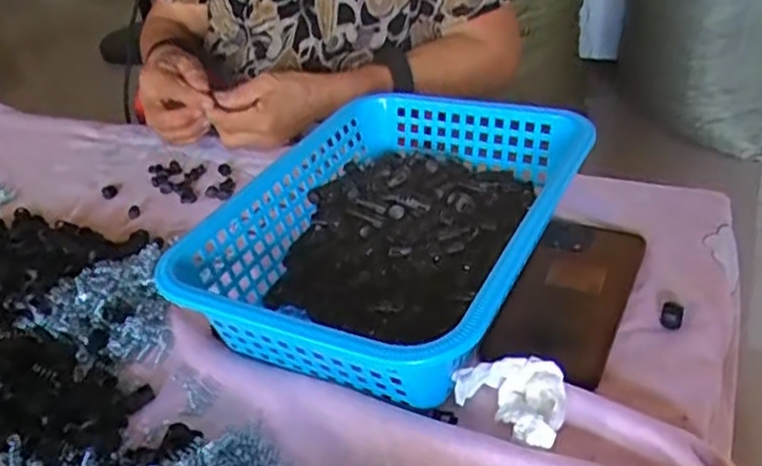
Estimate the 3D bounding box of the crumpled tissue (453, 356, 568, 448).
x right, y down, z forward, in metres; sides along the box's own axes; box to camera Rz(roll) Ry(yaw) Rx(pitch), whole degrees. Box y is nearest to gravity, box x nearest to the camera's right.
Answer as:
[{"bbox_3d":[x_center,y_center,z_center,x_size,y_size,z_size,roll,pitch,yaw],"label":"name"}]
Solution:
[{"bbox_3d":[0.076,0.093,0.403,0.061,0.023,0.047,13,39,27],"label":"crumpled tissue"}]

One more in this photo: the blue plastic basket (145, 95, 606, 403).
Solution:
[{"bbox_3d":[0.012,-0.002,0.510,0.206,0.072,0.294,14,39,28],"label":"blue plastic basket"}]

